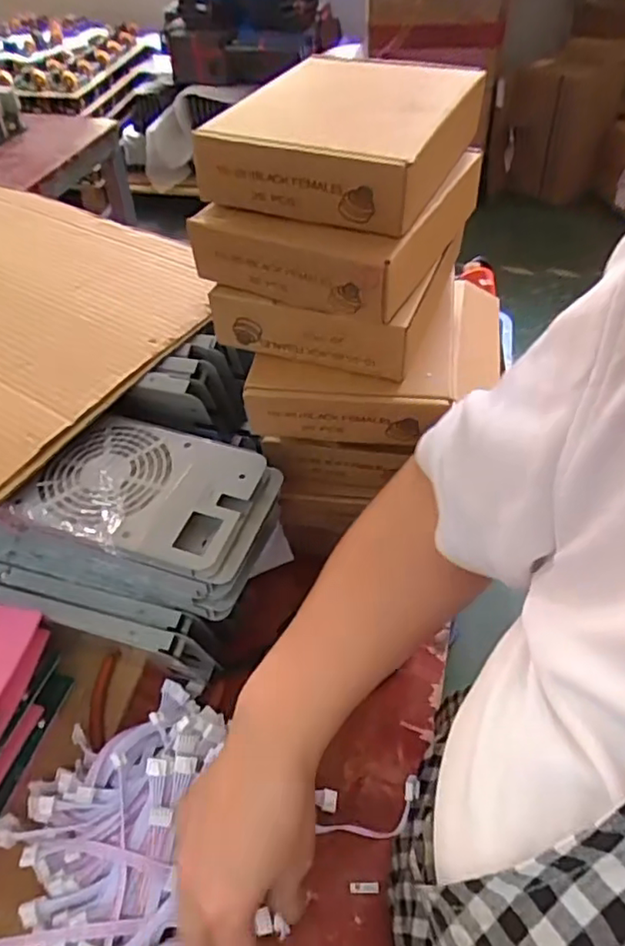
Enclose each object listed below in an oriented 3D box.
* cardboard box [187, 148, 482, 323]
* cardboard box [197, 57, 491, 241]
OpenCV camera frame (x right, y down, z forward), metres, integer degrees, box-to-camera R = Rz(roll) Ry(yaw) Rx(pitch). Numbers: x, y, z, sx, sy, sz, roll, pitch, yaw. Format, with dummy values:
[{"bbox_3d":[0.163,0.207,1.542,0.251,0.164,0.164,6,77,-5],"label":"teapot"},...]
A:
[{"bbox_3d":[0.025,-0.173,0.403,0.133,0.042,0.172,22,51,21],"label":"cardboard box"},{"bbox_3d":[0.022,-0.217,0.388,0.132,0.042,0.160,16,49,17],"label":"cardboard box"}]

